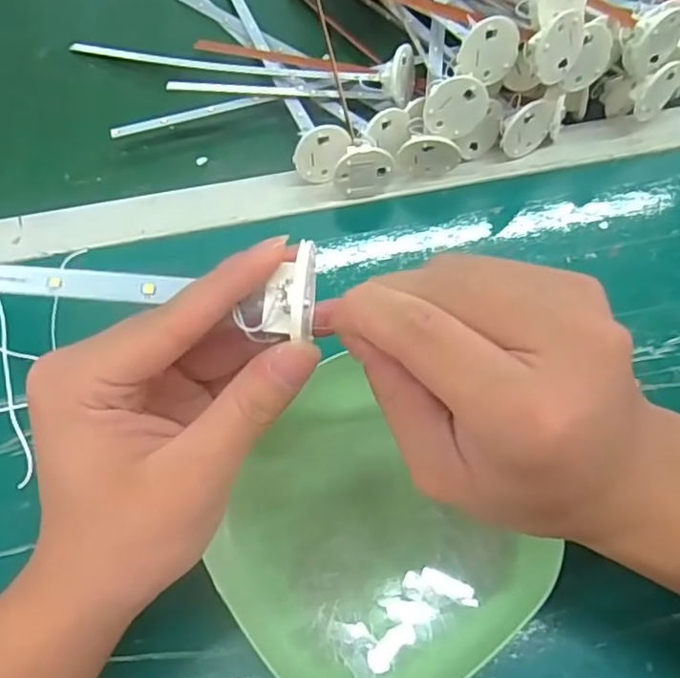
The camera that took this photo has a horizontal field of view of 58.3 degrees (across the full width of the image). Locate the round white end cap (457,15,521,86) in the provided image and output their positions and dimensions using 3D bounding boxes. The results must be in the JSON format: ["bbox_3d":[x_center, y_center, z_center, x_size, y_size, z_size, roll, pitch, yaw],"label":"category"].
[{"bbox_3d":[0.090,-0.171,0.361,0.034,0.035,0.006,14,37,-25],"label":"round white end cap"}]

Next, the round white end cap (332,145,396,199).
[{"bbox_3d":[0.015,-0.103,0.381,0.038,0.040,0.010,-7,58,-2],"label":"round white end cap"}]

